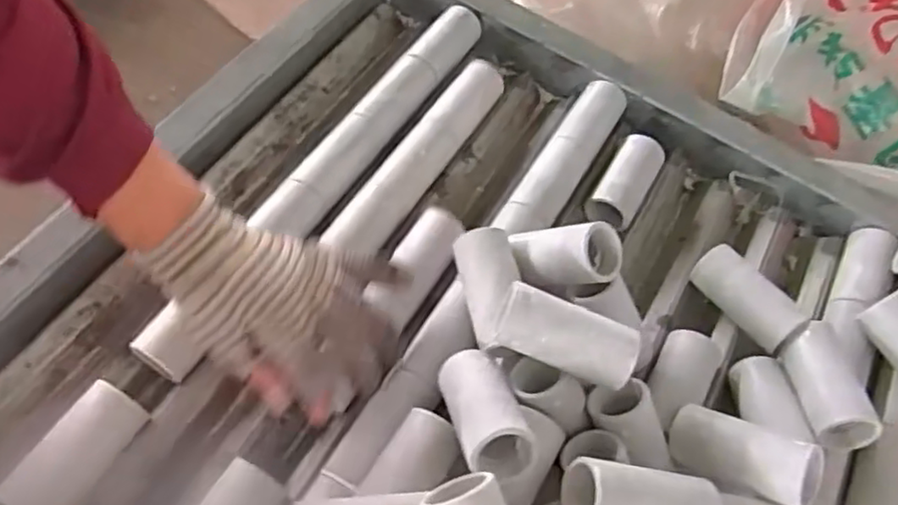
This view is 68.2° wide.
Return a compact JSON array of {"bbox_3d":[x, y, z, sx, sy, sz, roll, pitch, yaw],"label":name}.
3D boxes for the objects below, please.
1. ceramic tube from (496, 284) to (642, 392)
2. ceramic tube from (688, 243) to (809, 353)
[{"bbox_3d":[0.072,0.057,0.415,0.082,0.048,0.039,21,60,4],"label":"ceramic tube"},{"bbox_3d":[0.231,0.035,0.513,0.033,0.040,0.084,8,35,-52],"label":"ceramic tube"}]

